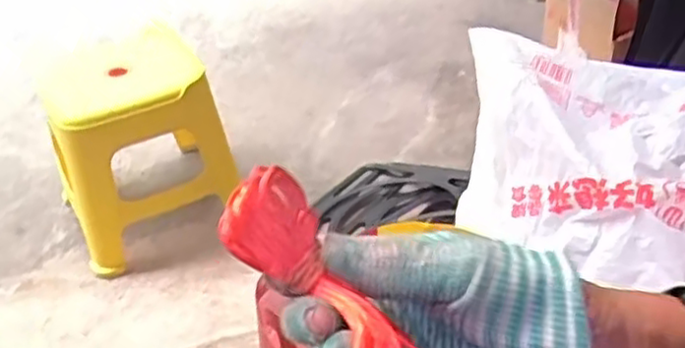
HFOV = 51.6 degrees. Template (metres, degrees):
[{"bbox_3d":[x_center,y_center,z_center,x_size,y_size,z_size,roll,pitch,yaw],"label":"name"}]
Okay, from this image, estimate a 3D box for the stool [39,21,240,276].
[{"bbox_3d":[-0.334,-0.051,1.140,0.248,0.297,0.217,-23,40,-24],"label":"stool"}]

